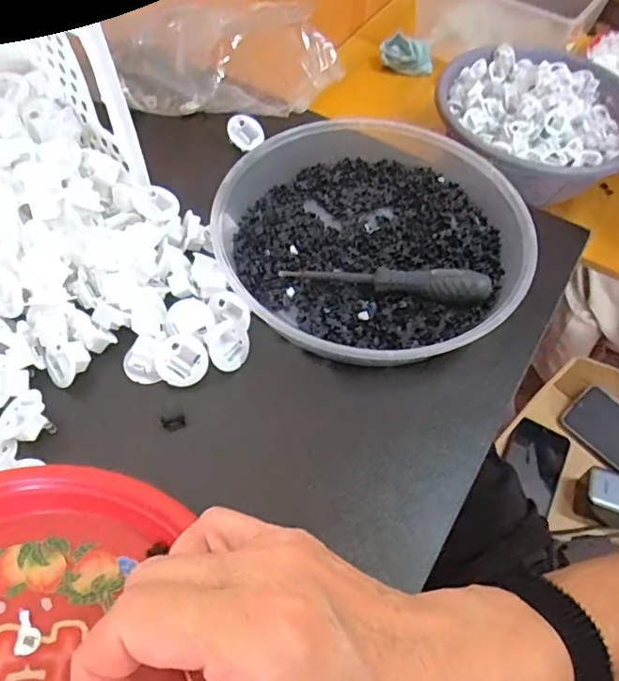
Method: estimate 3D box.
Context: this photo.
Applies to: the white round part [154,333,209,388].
[{"bbox_3d":[-0.083,0.013,0.371,0.033,0.008,0.033,0,90,-4],"label":"white round part"}]

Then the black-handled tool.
[{"bbox_3d":[0.053,-0.043,0.404,0.144,0.028,0.019,9,57,2],"label":"black-handled tool"}]

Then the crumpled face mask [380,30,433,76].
[{"bbox_3d":[0.173,-0.509,1.014,0.099,0.048,0.047,34,62,17],"label":"crumpled face mask"}]

